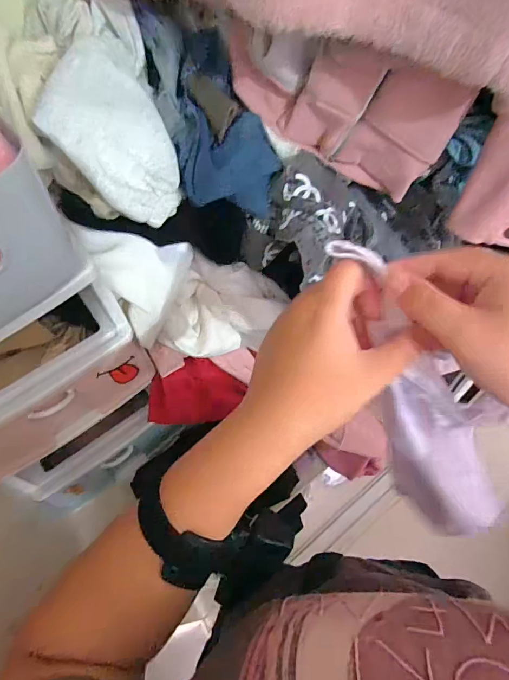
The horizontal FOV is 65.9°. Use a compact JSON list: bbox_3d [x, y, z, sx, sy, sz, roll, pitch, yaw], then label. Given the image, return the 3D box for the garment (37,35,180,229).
[{"bbox_3d":[-0.161,-0.223,0.454,0.065,0.185,0.135,-9,40,52],"label":"garment"}]

